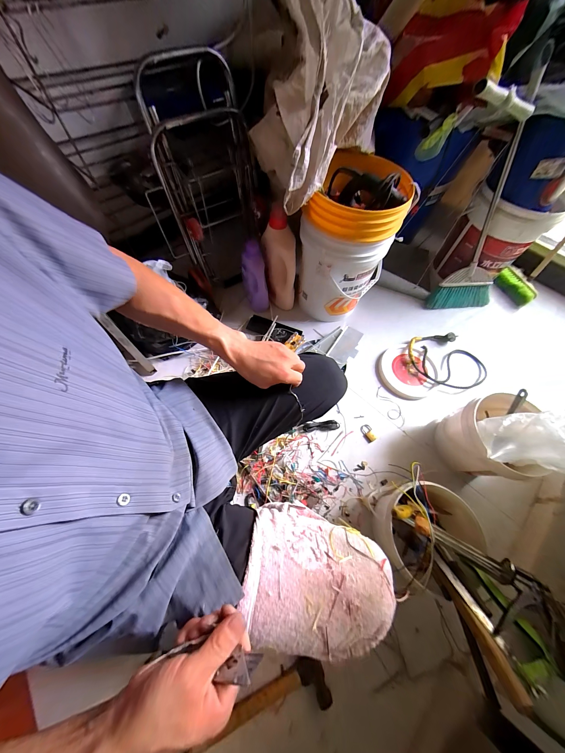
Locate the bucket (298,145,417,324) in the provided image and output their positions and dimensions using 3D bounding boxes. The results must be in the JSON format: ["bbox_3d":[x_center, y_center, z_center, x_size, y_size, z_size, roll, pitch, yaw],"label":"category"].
[{"bbox_3d":[0.217,-0.428,0.865,0.259,0.464,0.267,1,63,-2],"label":"bucket"}]

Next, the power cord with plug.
[{"bbox_3d":[0.647,-0.063,0.952,0.306,0.049,0.250,36,67,15],"label":"power cord with plug"}]

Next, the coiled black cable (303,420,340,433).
[{"bbox_3d":[0.133,0.169,0.834,0.121,0.016,0.032,-4,63,-4],"label":"coiled black cable"}]

